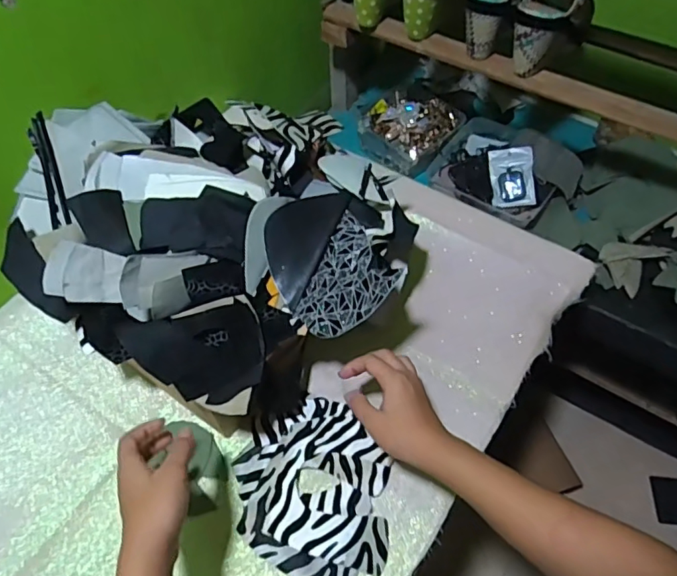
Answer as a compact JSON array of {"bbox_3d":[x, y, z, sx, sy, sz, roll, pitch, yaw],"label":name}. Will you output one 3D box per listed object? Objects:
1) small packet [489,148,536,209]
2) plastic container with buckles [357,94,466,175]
[{"bbox_3d":[0.289,-0.185,0.878,0.068,0.010,0.103,-6,82,22],"label":"small packet"},{"bbox_3d":[0.133,-0.304,0.995,0.165,0.071,0.166,-34,62,-19],"label":"plastic container with buckles"}]

